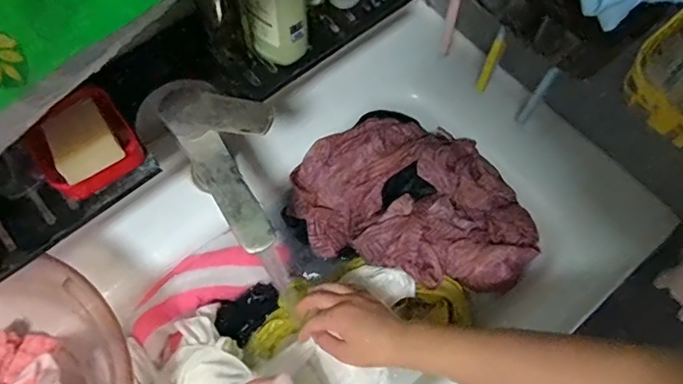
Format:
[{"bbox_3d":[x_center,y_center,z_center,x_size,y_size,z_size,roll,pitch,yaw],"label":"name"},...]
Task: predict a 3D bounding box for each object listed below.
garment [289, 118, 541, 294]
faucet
[{"bbox_3d":[0.098,0.013,0.678,0.321,0.074,0.196,20,67,7],"label":"garment"},{"bbox_3d":[-0.114,-0.038,0.523,0.178,0.076,0.100,42,72,16],"label":"faucet"}]

